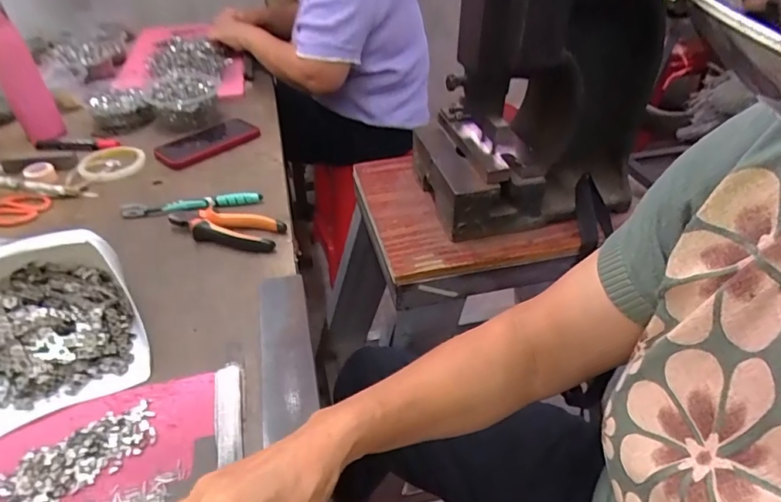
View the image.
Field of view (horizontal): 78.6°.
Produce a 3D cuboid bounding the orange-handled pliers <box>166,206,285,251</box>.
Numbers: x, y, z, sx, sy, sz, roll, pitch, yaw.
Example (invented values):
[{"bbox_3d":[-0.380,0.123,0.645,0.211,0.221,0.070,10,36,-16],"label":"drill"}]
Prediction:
[{"bbox_3d":[-0.214,-0.028,0.620,0.149,0.026,0.053,8,40,9],"label":"orange-handled pliers"}]

